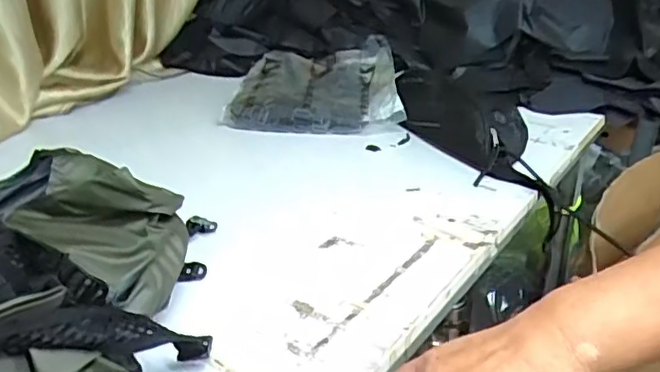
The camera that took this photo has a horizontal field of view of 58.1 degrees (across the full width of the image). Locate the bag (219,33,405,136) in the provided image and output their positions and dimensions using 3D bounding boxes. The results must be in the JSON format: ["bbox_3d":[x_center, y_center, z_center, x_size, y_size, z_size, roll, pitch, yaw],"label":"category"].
[{"bbox_3d":[-0.029,-0.168,1.006,0.281,0.072,0.234,-2,29,-1],"label":"bag"}]

